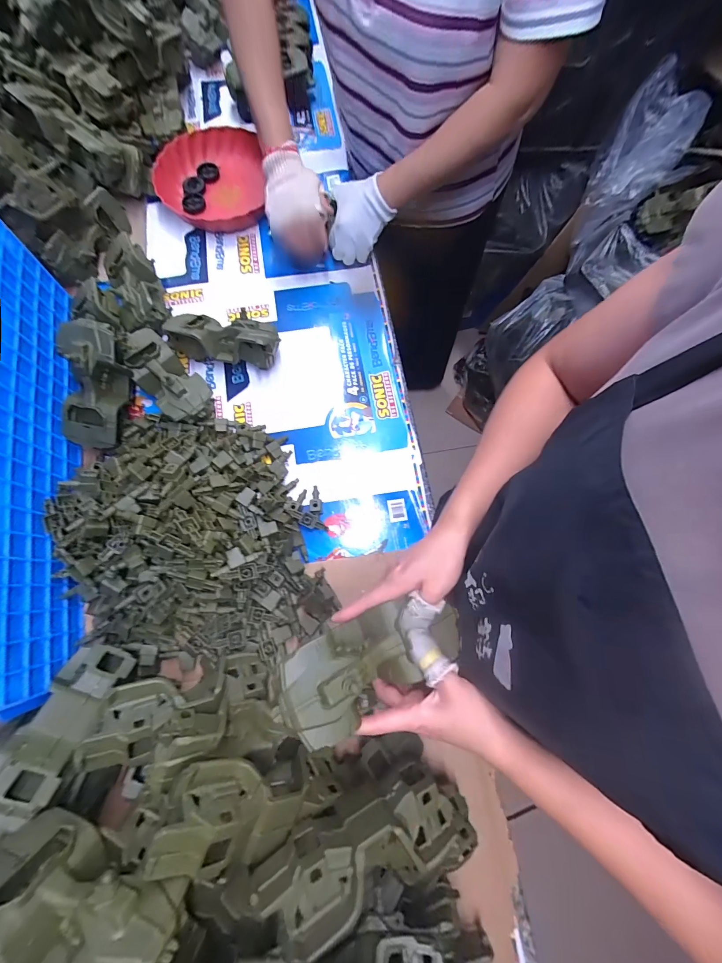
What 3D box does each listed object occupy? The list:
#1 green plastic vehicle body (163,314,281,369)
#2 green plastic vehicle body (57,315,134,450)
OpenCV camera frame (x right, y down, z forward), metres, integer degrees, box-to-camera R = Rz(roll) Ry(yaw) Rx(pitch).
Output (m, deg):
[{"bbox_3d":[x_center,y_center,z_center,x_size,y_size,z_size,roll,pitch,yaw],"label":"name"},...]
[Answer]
[{"bbox_3d":[-0.227,-0.235,0.573,0.180,0.075,0.069,10,75,2],"label":"green plastic vehicle body"},{"bbox_3d":[-0.383,-0.138,0.499,0.070,0.063,0.172,15,109,3],"label":"green plastic vehicle body"}]

